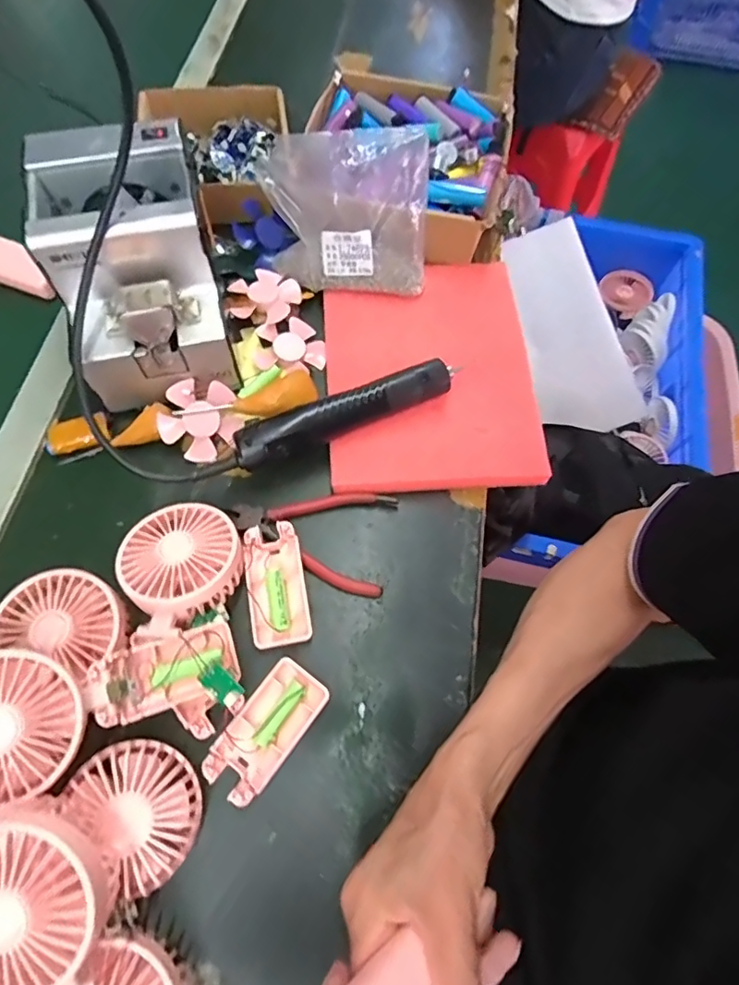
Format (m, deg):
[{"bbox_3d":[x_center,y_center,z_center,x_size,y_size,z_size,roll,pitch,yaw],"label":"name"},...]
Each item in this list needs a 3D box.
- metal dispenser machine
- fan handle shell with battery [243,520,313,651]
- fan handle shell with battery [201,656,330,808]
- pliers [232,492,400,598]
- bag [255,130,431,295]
[{"bbox_3d":[-0.198,-0.187,0.461,0.128,0.143,0.187,-14,67,-7],"label":"metal dispenser machine"},{"bbox_3d":[-0.076,0.076,0.427,0.047,0.024,0.096,-11,67,-6],"label":"fan handle shell with battery"},{"bbox_3d":[-0.075,0.173,0.385,0.047,0.022,0.095,35,70,13],"label":"fan handle shell with battery"},{"bbox_3d":[-0.050,0.036,0.453,0.136,0.019,0.090,8,66,2],"label":"pliers"},{"bbox_3d":[-0.025,-0.278,0.516,0.165,0.129,0.103,7,66,2],"label":"bag"}]

